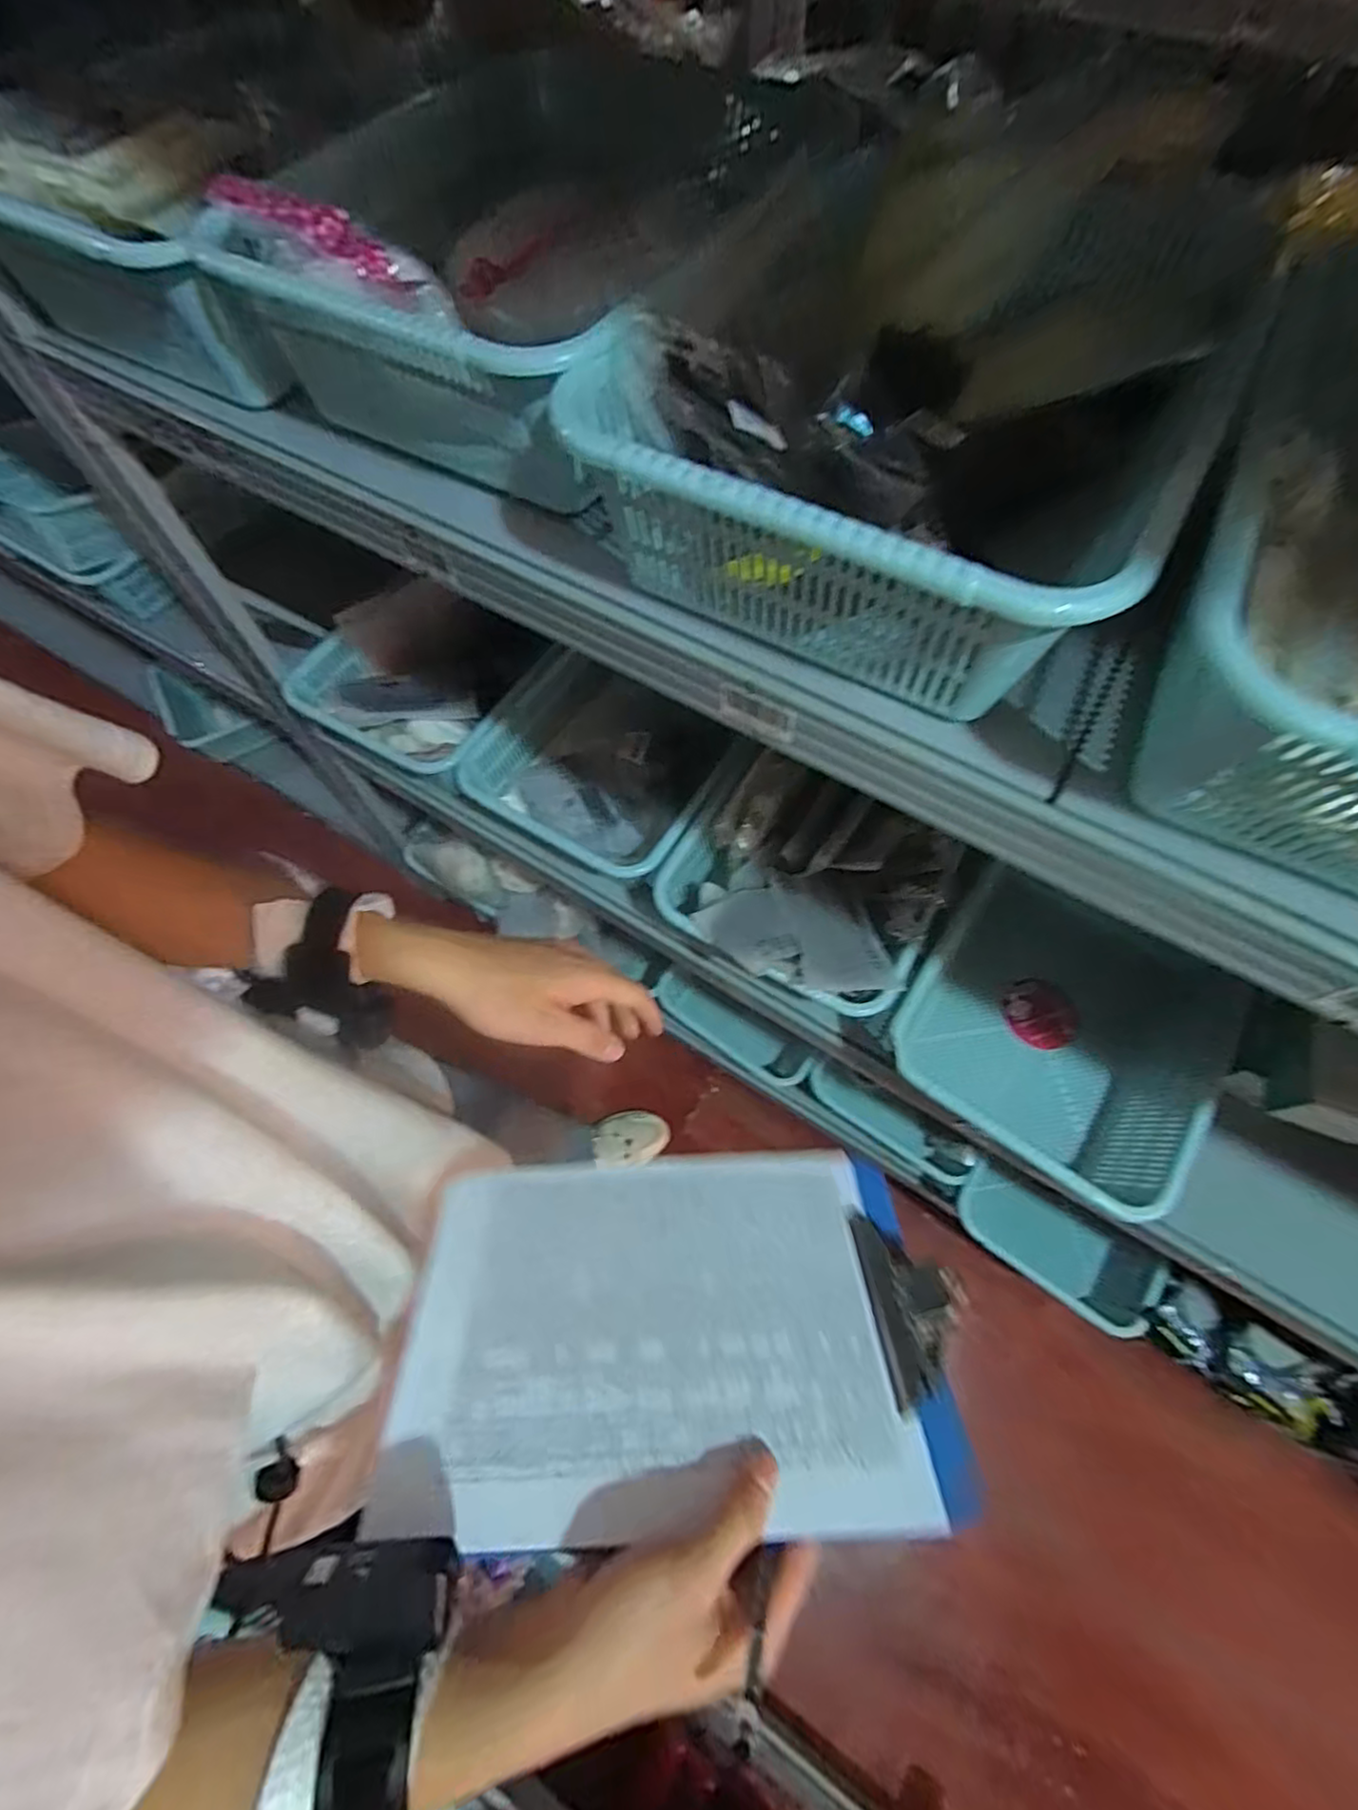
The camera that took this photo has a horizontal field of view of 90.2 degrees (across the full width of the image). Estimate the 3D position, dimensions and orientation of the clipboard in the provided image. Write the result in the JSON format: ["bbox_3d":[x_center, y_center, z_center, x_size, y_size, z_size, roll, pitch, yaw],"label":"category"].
[{"bbox_3d":[-0.002,0.254,0.420,0.316,0.011,0.207,-3,37,0],"label":"clipboard"}]

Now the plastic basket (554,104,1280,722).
[{"bbox_3d":[0.145,-0.316,0.438,0.297,0.135,0.401,27,67,12],"label":"plastic basket"}]

